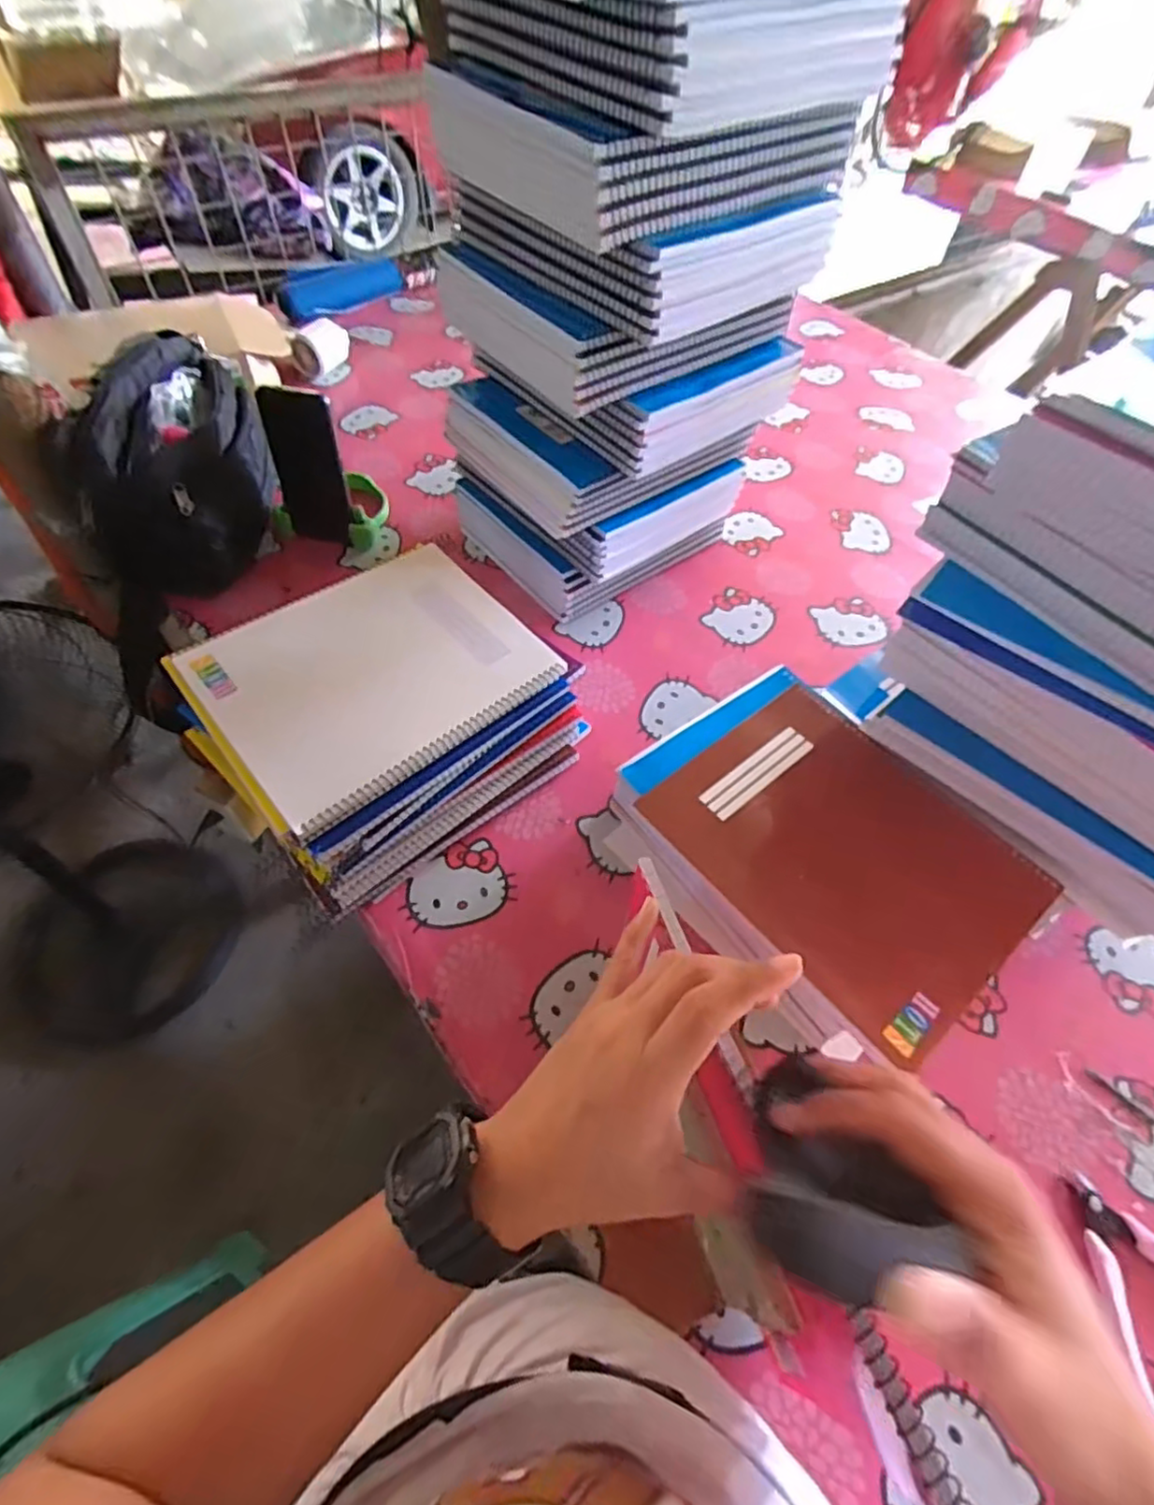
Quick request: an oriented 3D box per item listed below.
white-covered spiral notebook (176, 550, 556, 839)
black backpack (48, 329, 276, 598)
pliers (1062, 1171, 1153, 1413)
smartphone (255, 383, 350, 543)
[{"bbox_3d":[-0.166,-0.071,0.538,0.248,0.016,0.200,-35,69,-23],"label":"white-covered spiral notebook"},{"bbox_3d":[-0.404,-0.299,0.689,0.106,0.172,0.247,8,56,4],"label":"black backpack"},{"bbox_3d":[0.355,0.324,0.407,0.092,0.011,0.112,-17,58,-13],"label":"pliers"},{"bbox_3d":[-0.286,-0.303,0.701,0.072,0.158,0.012,6,46,1],"label":"smartphone"}]

